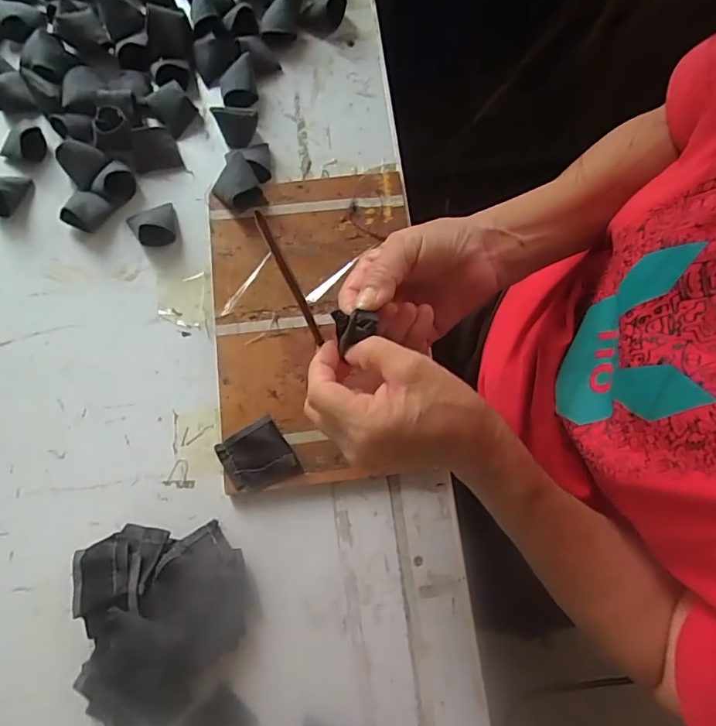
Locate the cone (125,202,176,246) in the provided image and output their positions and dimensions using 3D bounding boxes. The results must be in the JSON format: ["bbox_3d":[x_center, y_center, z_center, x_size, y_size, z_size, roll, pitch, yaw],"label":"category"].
[{"bbox_3d":[-0.186,-0.125,0.457,0.042,0.025,0.037,-19,79,-4],"label":"cone"}]

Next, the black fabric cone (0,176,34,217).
[{"bbox_3d":[-0.323,-0.158,0.464,0.026,0.027,0.044,33,80,6],"label":"black fabric cone"}]

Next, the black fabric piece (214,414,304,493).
[{"bbox_3d":[-0.082,0.077,0.416,0.053,0.007,0.052,-31,81,-6],"label":"black fabric piece"}]

